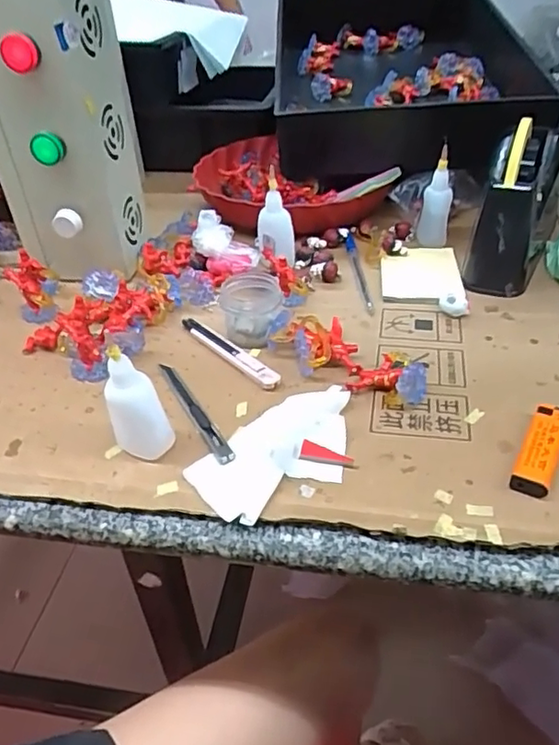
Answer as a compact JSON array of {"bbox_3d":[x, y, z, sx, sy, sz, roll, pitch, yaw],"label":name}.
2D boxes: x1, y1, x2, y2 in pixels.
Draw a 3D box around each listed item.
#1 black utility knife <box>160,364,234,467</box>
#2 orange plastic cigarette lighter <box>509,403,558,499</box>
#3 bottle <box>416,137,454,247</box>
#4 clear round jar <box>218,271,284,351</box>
[{"bbox_3d":[-0.065,0.026,0.444,0.012,0.013,0.133,-20,42,-20],"label":"black utility knife"},{"bbox_3d":[0.173,0.050,0.387,0.023,0.014,0.077,19,44,25],"label":"orange plastic cigarette lighter"},{"bbox_3d":[0.163,-0.182,0.610,0.030,0.101,0.025,2,40,7],"label":"bottle"},{"bbox_3d":[-0.025,-0.054,0.517,0.055,0.042,0.060,-4,39,-1],"label":"clear round jar"}]

